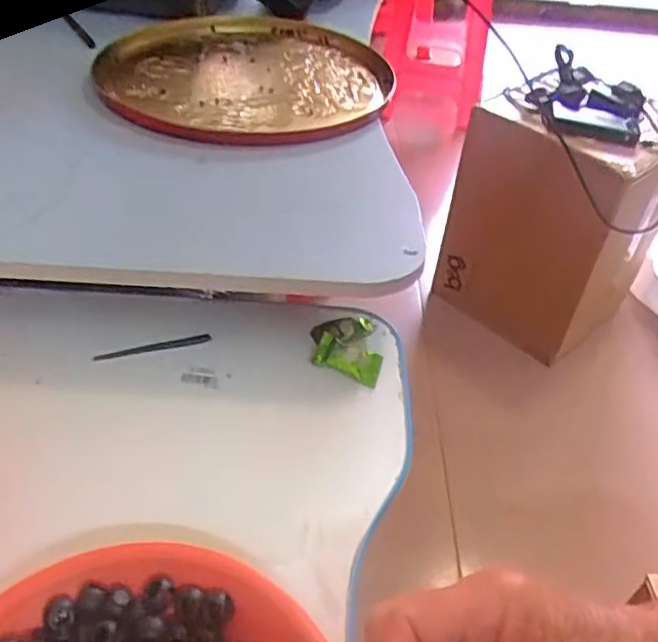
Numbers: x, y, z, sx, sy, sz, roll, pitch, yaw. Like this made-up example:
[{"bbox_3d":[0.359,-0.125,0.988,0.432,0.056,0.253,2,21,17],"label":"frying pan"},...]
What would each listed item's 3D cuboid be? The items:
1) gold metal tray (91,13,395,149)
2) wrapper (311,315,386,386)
[{"bbox_3d":[-0.084,-0.242,0.672,0.285,0.047,0.301,6,42,0],"label":"gold metal tray"},{"bbox_3d":[0.013,0.020,0.482,0.048,0.012,0.061,3,42,-4],"label":"wrapper"}]

